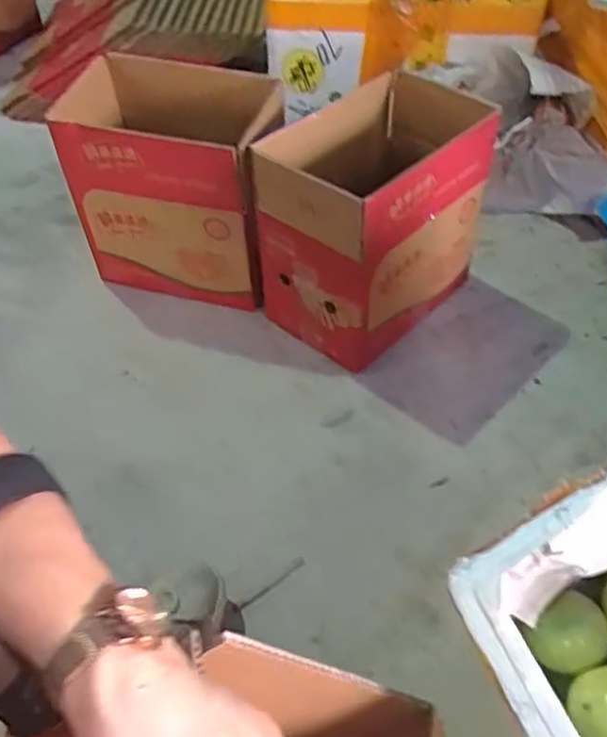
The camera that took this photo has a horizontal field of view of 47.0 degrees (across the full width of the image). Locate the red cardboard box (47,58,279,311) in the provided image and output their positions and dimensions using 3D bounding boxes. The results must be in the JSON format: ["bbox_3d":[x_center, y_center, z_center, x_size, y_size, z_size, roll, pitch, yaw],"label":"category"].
[{"bbox_3d":[-0.173,-0.245,0.976,0.260,0.295,0.157,12,50,11],"label":"red cardboard box"}]

